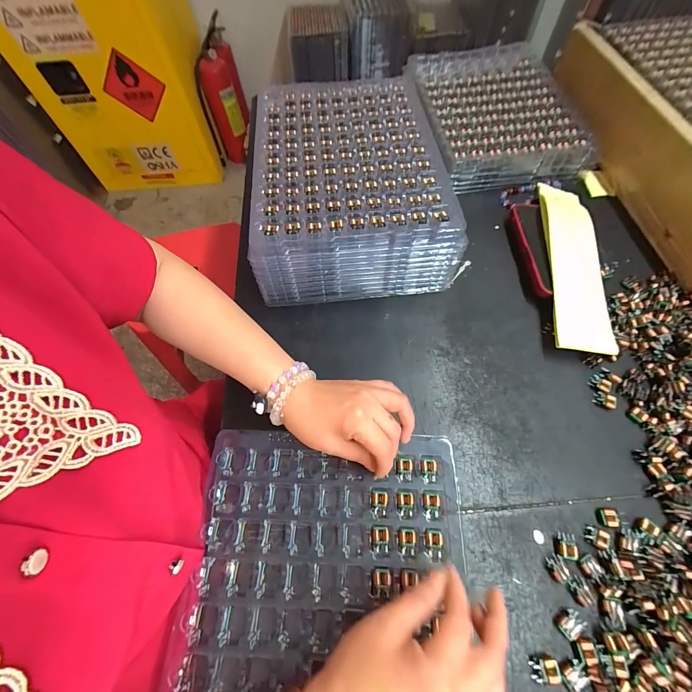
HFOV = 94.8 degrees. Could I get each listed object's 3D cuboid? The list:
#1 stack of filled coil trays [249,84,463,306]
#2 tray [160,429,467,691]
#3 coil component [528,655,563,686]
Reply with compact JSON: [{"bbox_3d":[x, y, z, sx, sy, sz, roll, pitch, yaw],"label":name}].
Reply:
[{"bbox_3d":[-0.001,-0.234,0.458,0.239,0.102,0.338,-6,62,-1],"label":"stack of filled coil trays"},{"bbox_3d":[-0.018,0.241,0.250,0.231,0.025,0.327,2,62,3],"label":"tray"},{"bbox_3d":[0.155,0.252,0.247,0.021,0.009,0.016,0,62,2],"label":"coil component"}]

